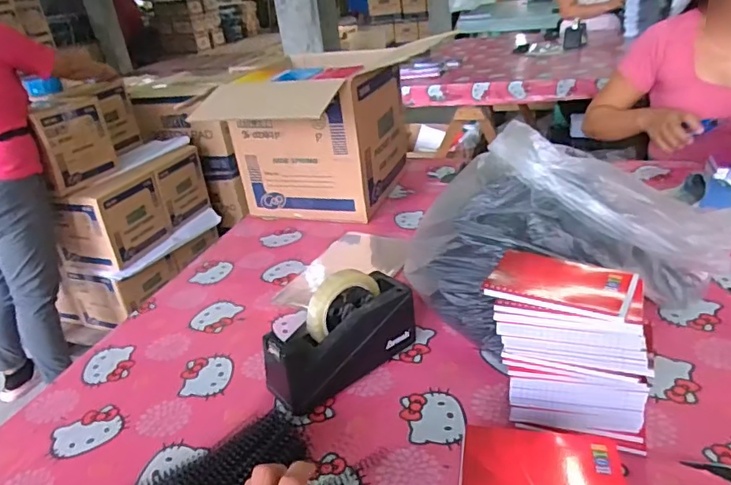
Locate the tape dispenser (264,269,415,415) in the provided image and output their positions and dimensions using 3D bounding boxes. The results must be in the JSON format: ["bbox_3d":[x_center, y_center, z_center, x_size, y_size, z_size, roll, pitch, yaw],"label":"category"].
[{"bbox_3d":[-0.031,0.115,0.682,0.195,0.123,0.066,-25,32,-31],"label":"tape dispenser"}]

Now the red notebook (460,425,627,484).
[{"bbox_3d":[0.151,0.194,0.458,0.130,0.008,0.083,1,29,15],"label":"red notebook"}]

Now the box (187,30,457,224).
[{"bbox_3d":[-0.080,-0.236,1.185,0.278,0.296,0.302,7,31,26],"label":"box"}]

